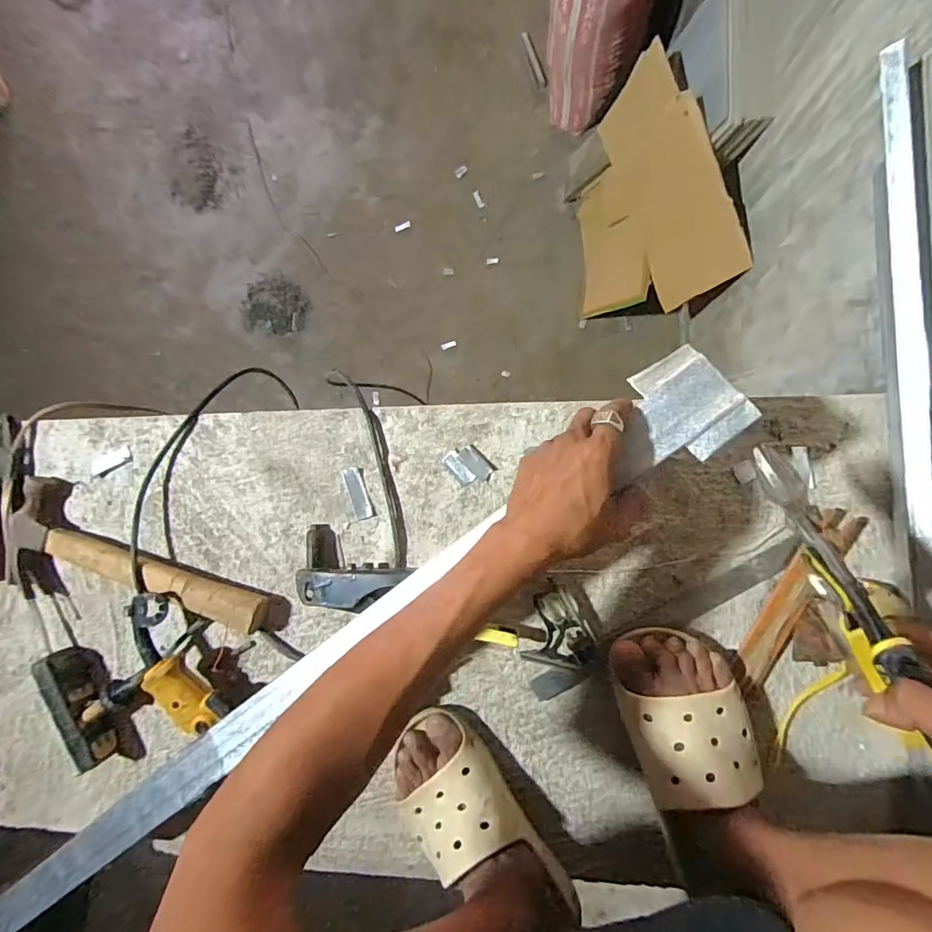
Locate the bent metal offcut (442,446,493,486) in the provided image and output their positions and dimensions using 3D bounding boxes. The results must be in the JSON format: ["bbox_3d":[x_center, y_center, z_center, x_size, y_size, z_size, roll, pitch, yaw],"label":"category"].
[{"bbox_3d":[0.001,0.000,0.517,0.034,0.005,0.047,-42,86,6],"label":"bent metal offcut"}]

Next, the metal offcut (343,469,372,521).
[{"bbox_3d":[-0.120,0.030,0.533,0.021,0.008,0.056,-15,89,7],"label":"metal offcut"}]

